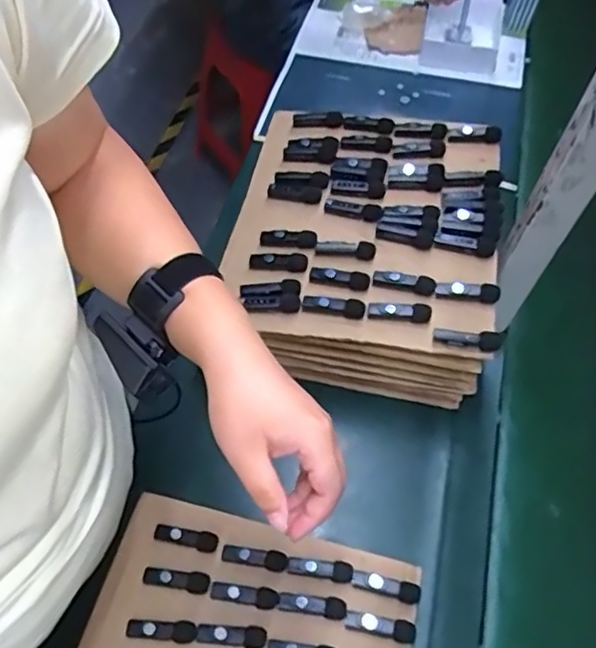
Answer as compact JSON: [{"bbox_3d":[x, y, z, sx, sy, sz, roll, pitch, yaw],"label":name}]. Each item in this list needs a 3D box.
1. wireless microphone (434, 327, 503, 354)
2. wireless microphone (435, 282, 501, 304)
[{"bbox_3d":[0.171,0.017,0.602,0.066,0.022,0.019,9,57,2],"label":"wireless microphone"},{"bbox_3d":[0.178,-0.035,0.627,0.063,0.019,0.016,11,57,4],"label":"wireless microphone"}]

